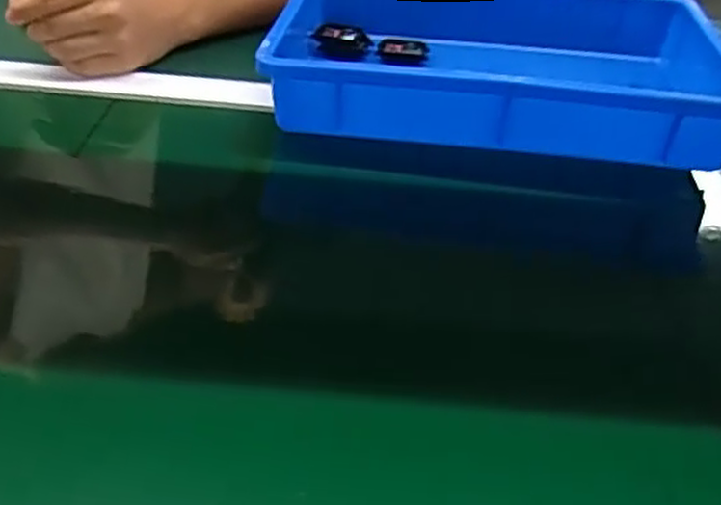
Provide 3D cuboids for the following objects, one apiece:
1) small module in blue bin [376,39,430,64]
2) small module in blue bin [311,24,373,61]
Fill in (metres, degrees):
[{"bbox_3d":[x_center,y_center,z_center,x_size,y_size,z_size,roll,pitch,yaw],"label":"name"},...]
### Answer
[{"bbox_3d":[0.041,-0.193,0.715,0.048,0.015,0.023,4,38,0],"label":"small module in blue bin"},{"bbox_3d":[-0.018,-0.205,0.718,0.053,0.023,0.038,0,38,-6],"label":"small module in blue bin"}]

